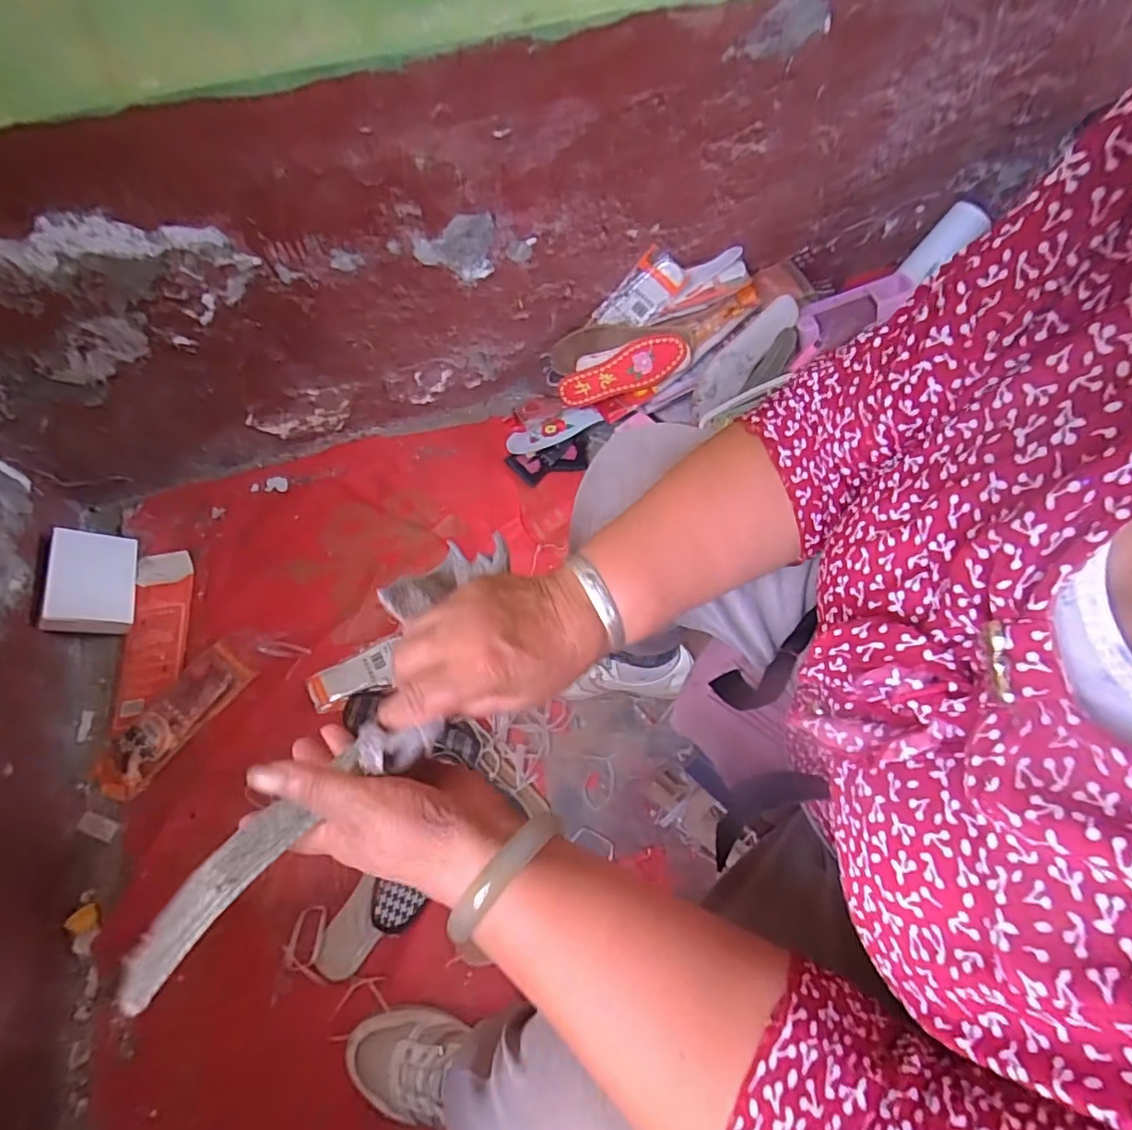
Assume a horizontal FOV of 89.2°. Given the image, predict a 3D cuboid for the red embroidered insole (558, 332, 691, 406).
[{"bbox_3d":[0.093,-0.318,0.942,0.218,0.020,0.069,-17,107,13],"label":"red embroidered insole"}]

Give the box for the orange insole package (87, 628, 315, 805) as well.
[{"bbox_3d":[-0.520,0.191,0.805,0.099,0.021,0.289,40,70,19],"label":"orange insole package"}]

